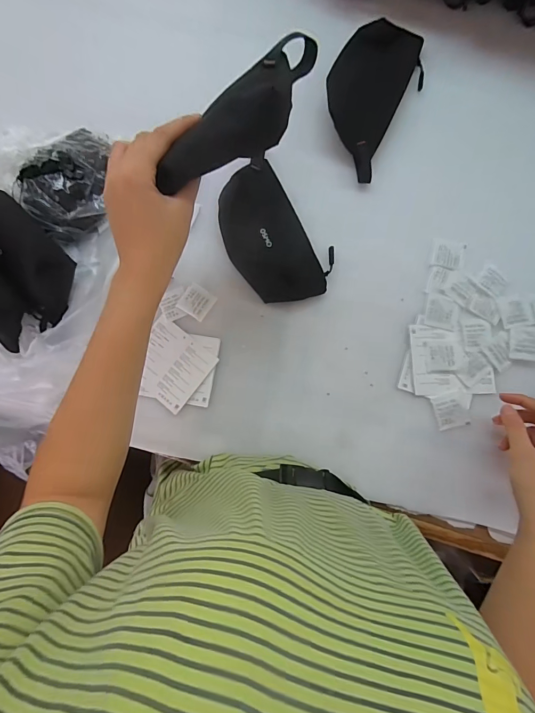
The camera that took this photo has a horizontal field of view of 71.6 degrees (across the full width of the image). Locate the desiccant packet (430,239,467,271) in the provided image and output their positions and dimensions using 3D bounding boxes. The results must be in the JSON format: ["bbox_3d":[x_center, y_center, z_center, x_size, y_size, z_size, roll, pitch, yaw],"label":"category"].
[{"bbox_3d":[0.235,-0.133,0.483,0.043,0.004,0.038,13,85,3],"label":"desiccant packet"}]

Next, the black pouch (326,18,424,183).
[{"bbox_3d":[0.134,-0.344,0.483,0.104,0.032,0.193,30,86,4],"label":"black pouch"}]

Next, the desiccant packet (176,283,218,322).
[{"bbox_3d":[-0.093,-0.072,0.485,0.038,0.004,0.038,33,87,5],"label":"desiccant packet"}]

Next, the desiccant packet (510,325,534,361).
[{"bbox_3d":[0.327,-0.017,0.467,0.039,0.011,0.044,5,85,2],"label":"desiccant packet"}]

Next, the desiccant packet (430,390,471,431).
[{"bbox_3d":[0.227,0.066,0.457,0.041,0.004,0.041,-14,84,1],"label":"desiccant packet"}]

